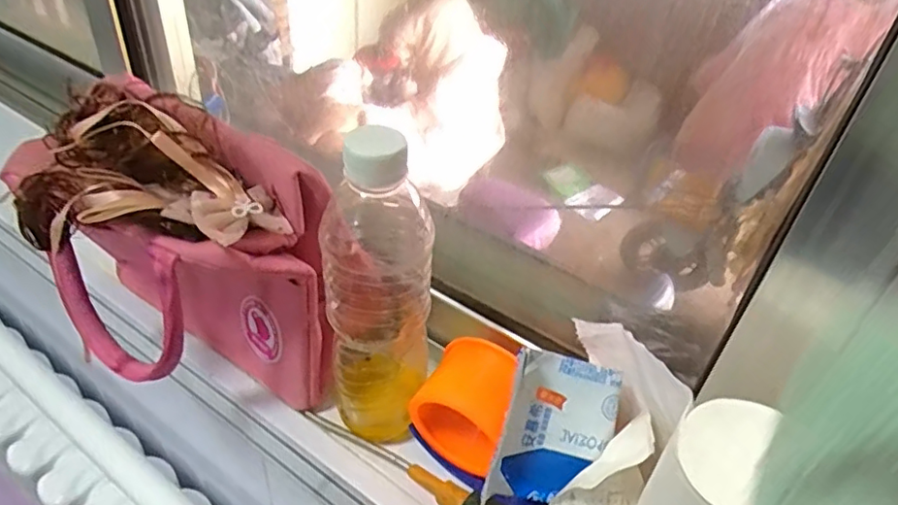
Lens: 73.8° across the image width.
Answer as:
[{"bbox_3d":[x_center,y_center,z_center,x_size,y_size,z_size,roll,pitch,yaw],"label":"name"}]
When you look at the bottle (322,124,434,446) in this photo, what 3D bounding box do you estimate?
[{"bbox_3d":[-0.042,0.029,0.360,0.063,0.217,0.056,-2,39,-11],"label":"bottle"}]

